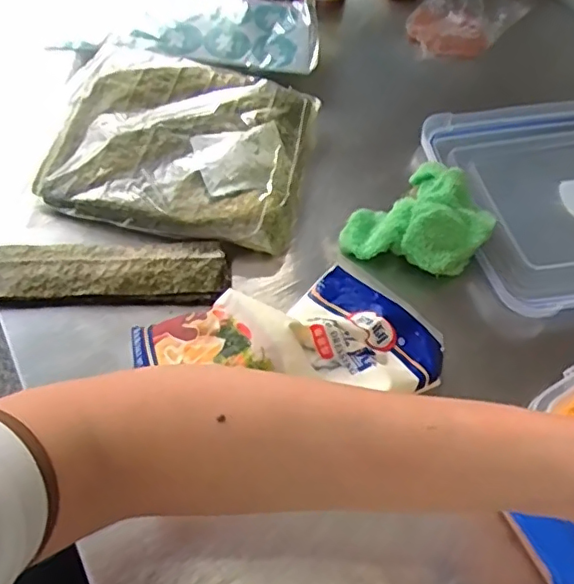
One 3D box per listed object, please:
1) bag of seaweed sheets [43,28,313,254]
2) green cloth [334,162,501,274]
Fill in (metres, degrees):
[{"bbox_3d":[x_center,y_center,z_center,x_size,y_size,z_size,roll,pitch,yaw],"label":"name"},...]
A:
[{"bbox_3d":[-0.095,-0.145,0.542,0.224,0.037,0.213,10,55,2],"label":"bag of seaweed sheets"},{"bbox_3d":[0.119,-0.060,0.507,0.128,0.045,0.099,-31,63,-24],"label":"green cloth"}]

